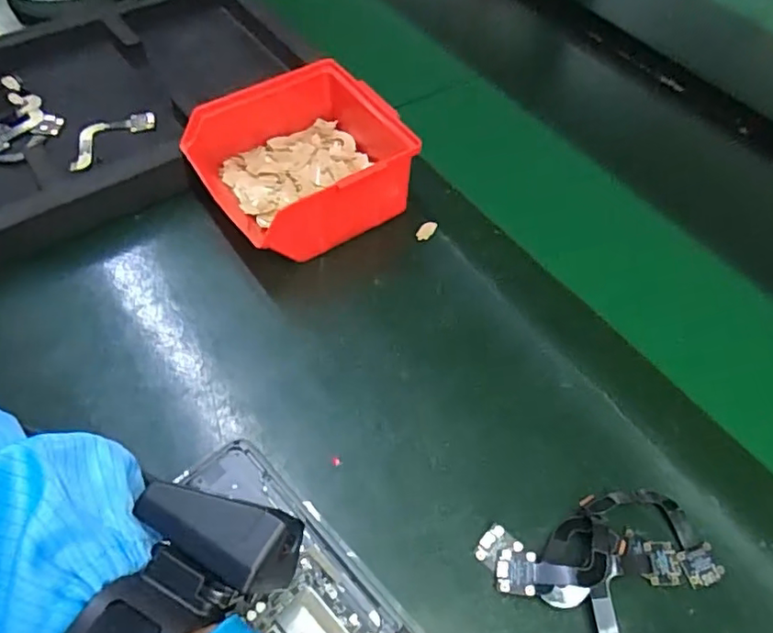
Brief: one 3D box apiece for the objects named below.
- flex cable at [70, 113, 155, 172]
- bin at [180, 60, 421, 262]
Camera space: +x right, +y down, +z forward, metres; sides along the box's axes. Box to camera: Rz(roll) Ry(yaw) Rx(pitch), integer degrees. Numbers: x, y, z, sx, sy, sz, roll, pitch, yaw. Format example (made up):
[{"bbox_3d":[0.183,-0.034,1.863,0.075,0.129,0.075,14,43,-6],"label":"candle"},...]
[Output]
[{"bbox_3d":[-0.225,-0.145,0.463,0.040,0.010,0.080,37,62,20],"label":"flex cable"},{"bbox_3d":[-0.054,-0.113,0.425,0.143,0.069,0.118,-28,62,-20],"label":"bin"}]

